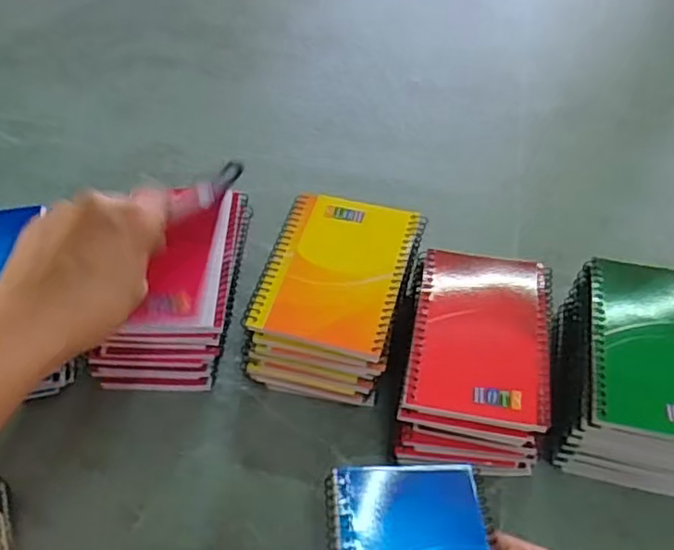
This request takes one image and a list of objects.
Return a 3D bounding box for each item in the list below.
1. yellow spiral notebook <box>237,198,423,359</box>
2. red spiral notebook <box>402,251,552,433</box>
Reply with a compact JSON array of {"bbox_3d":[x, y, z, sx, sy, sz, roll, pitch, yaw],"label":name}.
[{"bbox_3d":[0.000,-0.006,0.469,0.100,0.013,0.129,14,51,11],"label":"yellow spiral notebook"},{"bbox_3d":[0.099,0.037,0.442,0.091,0.010,0.131,9,51,7],"label":"red spiral notebook"}]

